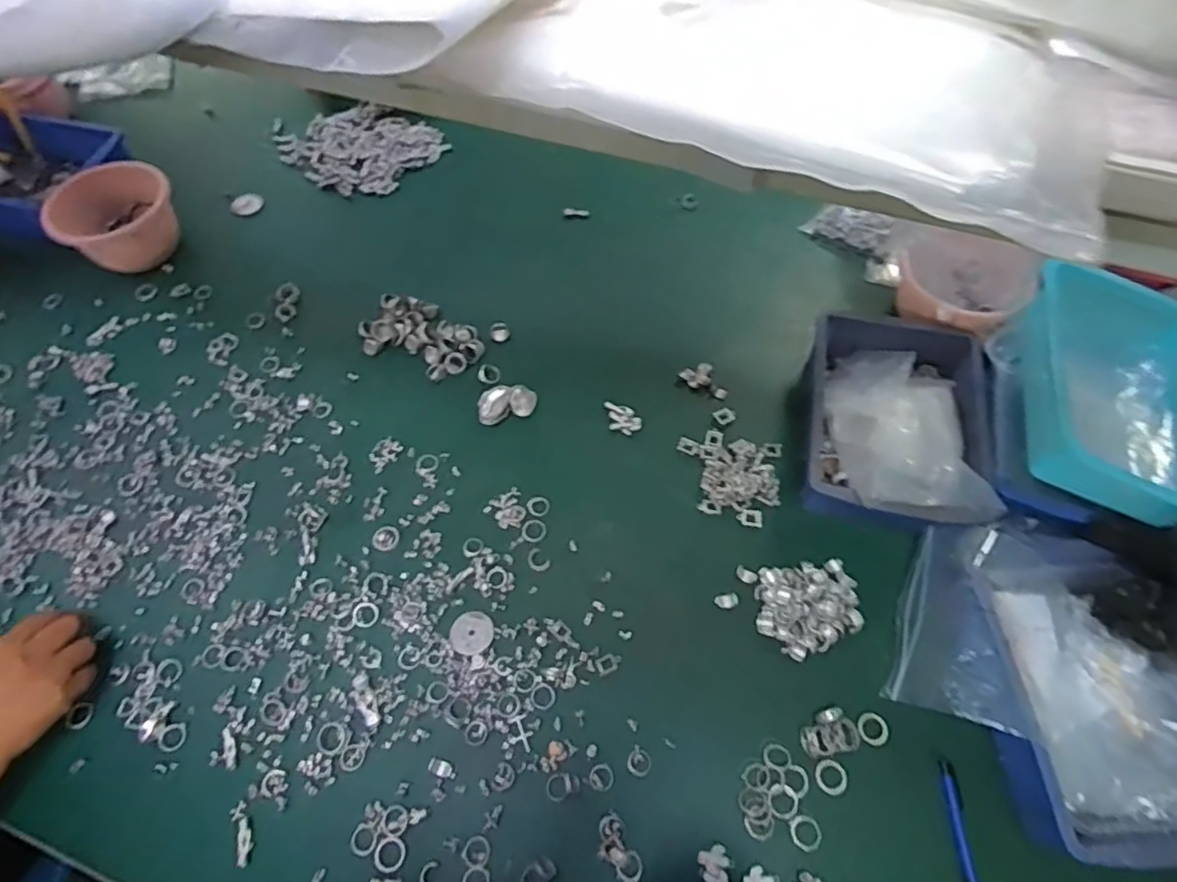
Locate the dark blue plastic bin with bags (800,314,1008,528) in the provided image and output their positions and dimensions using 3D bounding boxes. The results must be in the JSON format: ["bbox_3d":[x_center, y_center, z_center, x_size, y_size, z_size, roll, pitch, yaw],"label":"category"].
[{"bbox_3d":[0.330,-0.023,0.683,0.184,0.095,0.250,14,62,9],"label":"dark blue plastic bin with bags"}]

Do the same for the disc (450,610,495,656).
[{"bbox_3d":[-0.114,0.187,0.621,0.040,0.004,0.042,0,60,1],"label":"disc"}]

